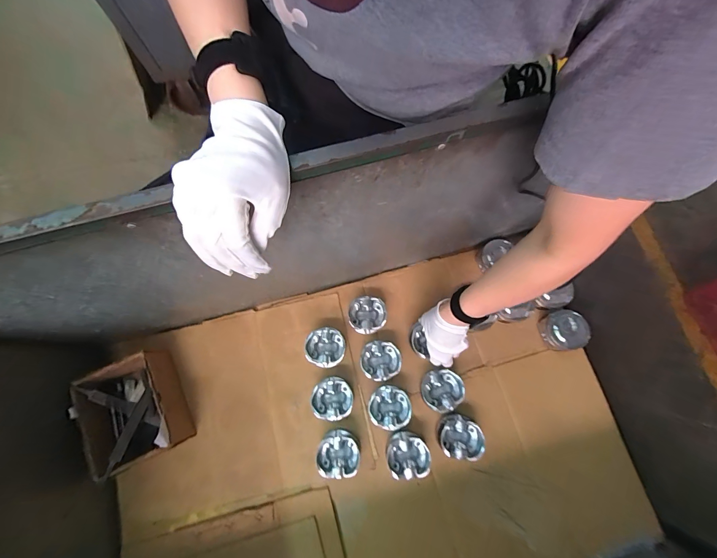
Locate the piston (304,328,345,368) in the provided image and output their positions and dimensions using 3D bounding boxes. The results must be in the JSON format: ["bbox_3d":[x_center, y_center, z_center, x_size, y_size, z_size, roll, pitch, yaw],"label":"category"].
[{"bbox_3d":[-0.072,0.149,0.690,0.081,0.056,0.081,0,76,-1],"label":"piston"}]

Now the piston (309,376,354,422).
[{"bbox_3d":[-0.054,0.250,0.666,0.082,0.051,0.081,0,76,-1],"label":"piston"}]

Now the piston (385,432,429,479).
[{"bbox_3d":[0.097,0.351,0.639,0.080,0.050,0.075,0,76,-1],"label":"piston"}]

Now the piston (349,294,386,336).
[{"bbox_3d":[0.020,0.082,0.719,0.086,0.050,0.079,5,76,0],"label":"piston"}]

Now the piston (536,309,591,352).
[{"bbox_3d":[0.450,0.114,0.701,0.093,0.063,0.090,-5,76,-3],"label":"piston"}]

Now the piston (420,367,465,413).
[{"bbox_3d":[0.177,0.237,0.678,0.084,0.053,0.084,12,76,2],"label":"piston"}]

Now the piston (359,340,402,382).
[{"bbox_3d":[0.048,0.179,0.693,0.086,0.045,0.085,4,76,0],"label":"piston"}]

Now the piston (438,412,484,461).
[{"bbox_3d":[0.208,0.323,0.654,0.087,0.052,0.081,13,76,2],"label":"piston"}]

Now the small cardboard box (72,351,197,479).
[{"bbox_3d":[-0.443,0.261,0.636,0.152,0.099,0.191,-25,78,-7],"label":"small cardboard box"}]

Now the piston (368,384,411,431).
[{"bbox_3d":[0.064,0.266,0.658,0.081,0.055,0.080,0,76,-1],"label":"piston"}]

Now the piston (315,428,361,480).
[{"bbox_3d":[-0.039,0.353,0.642,0.087,0.055,0.083,8,76,1],"label":"piston"}]

